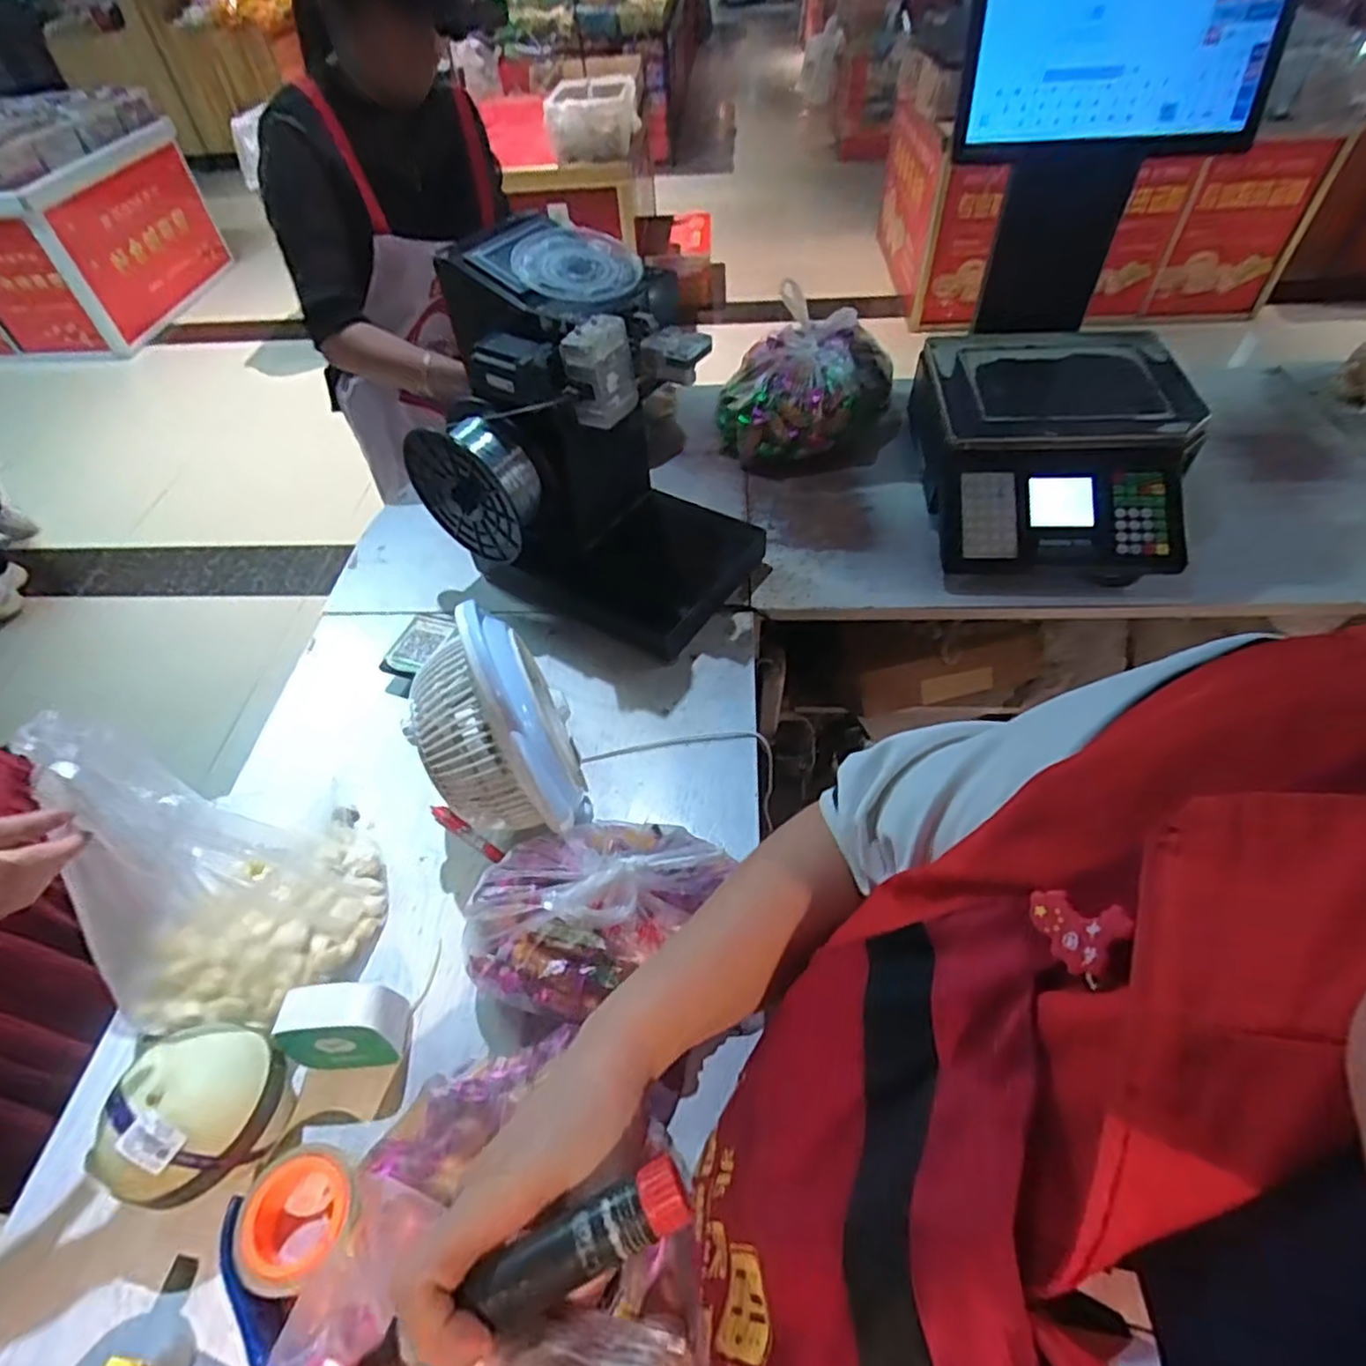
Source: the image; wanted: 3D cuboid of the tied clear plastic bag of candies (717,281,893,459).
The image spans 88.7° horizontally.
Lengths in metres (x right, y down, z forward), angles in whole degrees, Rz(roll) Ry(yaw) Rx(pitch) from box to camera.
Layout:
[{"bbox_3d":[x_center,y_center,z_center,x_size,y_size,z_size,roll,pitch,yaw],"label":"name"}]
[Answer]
[{"bbox_3d":[0.211,-0.502,1.191,0.266,0.170,0.257,14,53,16],"label":"tied clear plastic bag of candies"}]

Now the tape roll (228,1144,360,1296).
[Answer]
[{"bbox_3d":[-0.301,0.420,0.550,0.073,0.058,0.092,7,51,11],"label":"tape roll"}]

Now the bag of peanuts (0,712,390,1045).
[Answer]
[{"bbox_3d":[-0.405,0.165,0.600,0.133,0.321,0.235,24,56,23],"label":"bag of peanuts"}]

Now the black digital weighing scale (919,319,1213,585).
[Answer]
[{"bbox_3d":[0.531,-0.342,0.998,0.358,0.152,0.369,4,51,8],"label":"black digital weighing scale"}]

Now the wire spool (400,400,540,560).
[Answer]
[{"bbox_3d":[-0.263,-0.266,0.927,0.171,0.166,0.086,27,57,25],"label":"wire spool"}]

